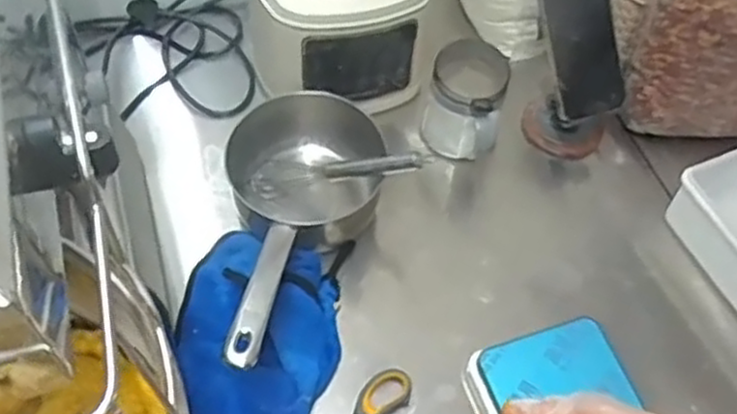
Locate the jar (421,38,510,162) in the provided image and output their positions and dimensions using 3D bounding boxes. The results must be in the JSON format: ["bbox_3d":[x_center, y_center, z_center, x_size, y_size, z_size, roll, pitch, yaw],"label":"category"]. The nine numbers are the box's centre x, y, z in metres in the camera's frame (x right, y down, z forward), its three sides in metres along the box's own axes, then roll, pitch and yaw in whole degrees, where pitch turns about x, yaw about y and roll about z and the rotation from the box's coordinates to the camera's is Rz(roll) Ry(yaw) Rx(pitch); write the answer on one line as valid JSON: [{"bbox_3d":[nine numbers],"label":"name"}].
[{"bbox_3d":[0.104,-0.107,0.820,0.084,0.110,0.099,17,60,11],"label":"jar"}]

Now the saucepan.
[{"bbox_3d":[-0.079,0.022,0.716,0.134,0.119,0.297,12,45,8],"label":"saucepan"}]

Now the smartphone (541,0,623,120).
[{"bbox_3d":[0.225,-0.175,0.794,0.068,0.157,0.016,-11,15,3],"label":"smartphone"}]

